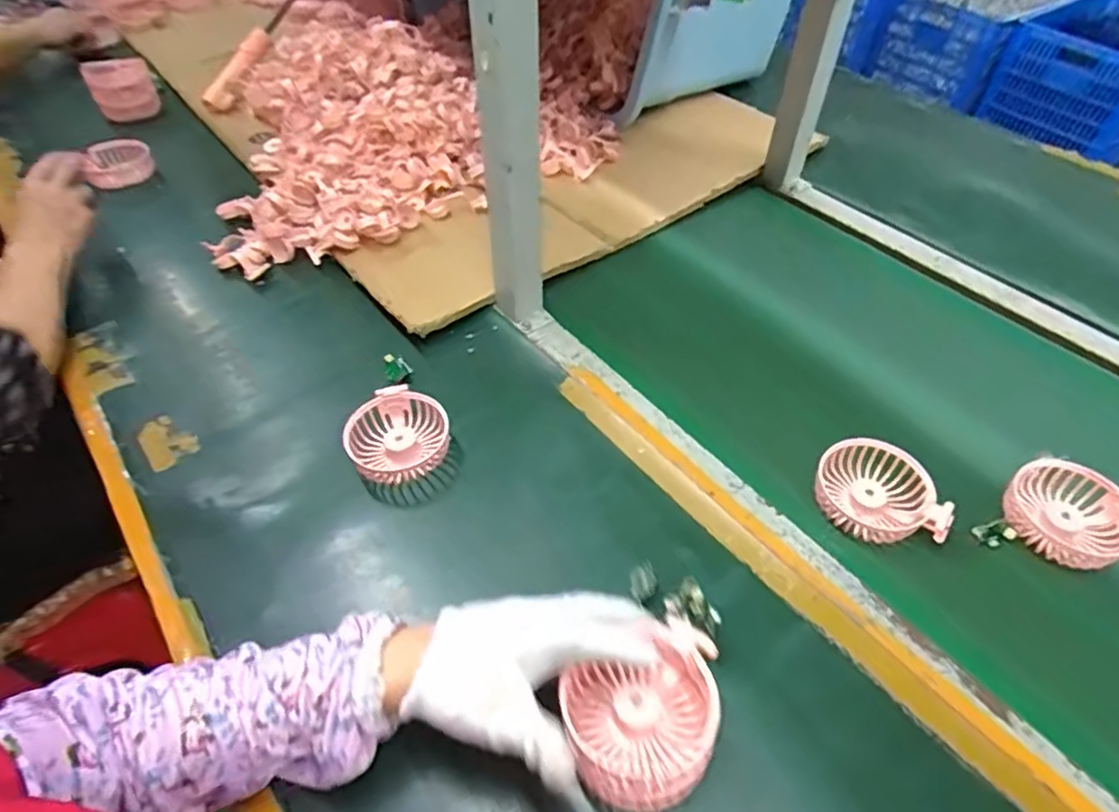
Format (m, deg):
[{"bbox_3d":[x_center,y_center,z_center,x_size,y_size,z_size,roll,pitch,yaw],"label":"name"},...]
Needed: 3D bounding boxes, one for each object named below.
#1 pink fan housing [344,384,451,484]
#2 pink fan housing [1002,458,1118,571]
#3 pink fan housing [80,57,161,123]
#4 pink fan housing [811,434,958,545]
[{"bbox_3d":[-0.146,0.030,0.595,0.080,0.038,0.092,18,53,15],"label":"pink fan housing"},{"bbox_3d":[0.416,0.085,0.523,0.091,0.023,0.087,-27,55,-19],"label":"pink fan housing"},{"bbox_3d":[-0.612,-0.442,0.909,0.077,0.074,0.037,-18,53,-13],"label":"pink fan housing"},{"bbox_3d":[0.266,0.070,0.544,0.091,0.026,0.095,-1,51,1],"label":"pink fan housing"}]

